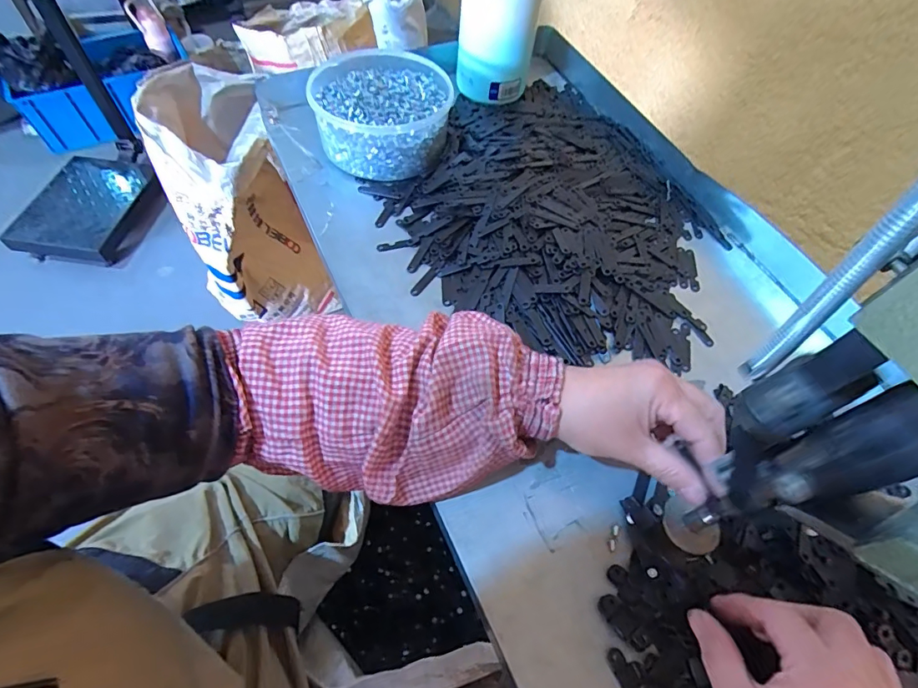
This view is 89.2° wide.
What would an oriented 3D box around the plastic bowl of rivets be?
[{"bbox_3d":[-0.085,-0.263,0.524,0.145,0.063,0.155,1,59,-2],"label":"plastic bowl of rivets"}]

